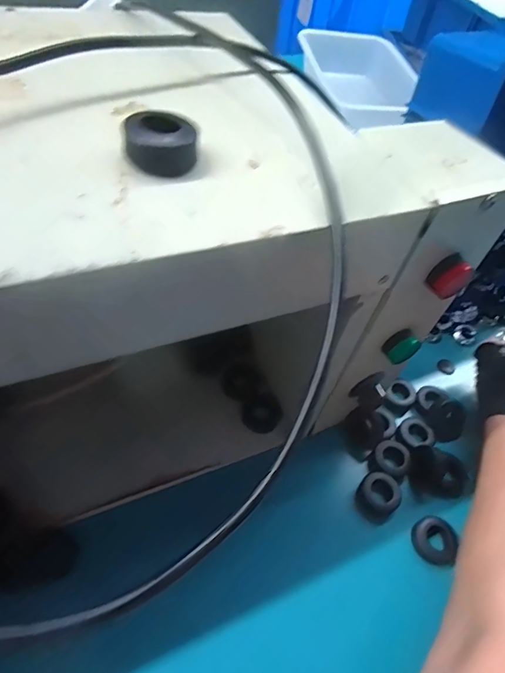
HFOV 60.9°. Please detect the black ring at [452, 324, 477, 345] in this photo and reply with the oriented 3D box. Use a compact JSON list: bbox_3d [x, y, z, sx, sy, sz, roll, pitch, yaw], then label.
[{"bbox_3d":[0.267,-0.003,0.541,0.025,0.010,0.027,2,56,-4],"label":"black ring"}]

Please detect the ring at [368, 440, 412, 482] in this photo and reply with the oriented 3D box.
[{"bbox_3d":[0.138,0.121,0.427,0.035,0.018,0.037,2,56,-4],"label":"ring"}]

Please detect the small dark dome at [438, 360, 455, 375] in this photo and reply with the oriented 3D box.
[{"bbox_3d":[0.235,0.037,0.521,0.020,0.004,0.020,2,56,-4],"label":"small dark dome"}]

